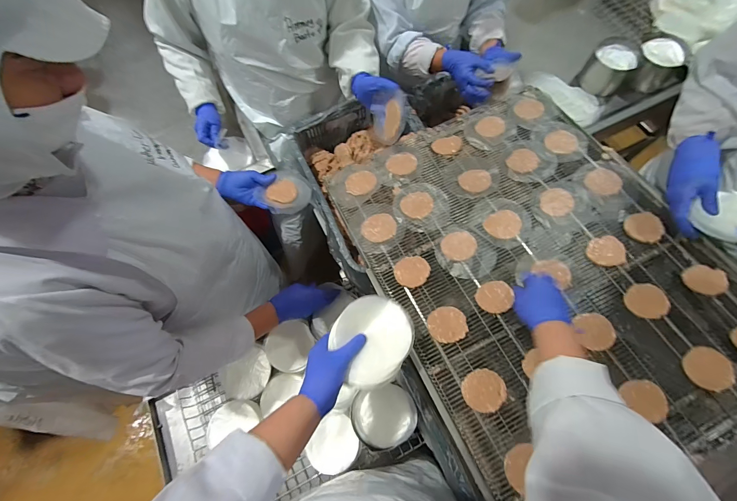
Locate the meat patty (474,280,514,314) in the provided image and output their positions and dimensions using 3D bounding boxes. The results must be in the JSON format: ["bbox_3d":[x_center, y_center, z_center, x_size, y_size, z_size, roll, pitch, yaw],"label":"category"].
[{"bbox_3d":[0.242,0.089,0.616,0.068,0.014,0.059,-27,72,-9],"label":"meat patty"}]

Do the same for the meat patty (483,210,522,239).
[{"bbox_3d":[0.285,-0.055,0.680,0.072,0.012,0.066,0,70,0],"label":"meat patty"}]

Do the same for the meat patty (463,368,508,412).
[{"bbox_3d":[0.196,0.237,0.549,0.065,0.013,0.069,0,70,0],"label":"meat patty"}]

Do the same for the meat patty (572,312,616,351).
[{"bbox_3d":[0.405,0.144,0.578,0.060,0.018,0.066,0,70,0],"label":"meat patty"}]

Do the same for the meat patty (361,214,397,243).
[{"bbox_3d":[0.023,-0.050,0.695,0.072,0.005,0.066,0,70,0],"label":"meat patty"}]

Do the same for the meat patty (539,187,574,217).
[{"bbox_3d":[0.402,-0.104,0.685,0.071,0.007,0.063,-37,74,-12],"label":"meat patty"}]

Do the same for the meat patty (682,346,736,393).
[{"bbox_3d":[0.557,0.194,0.528,0.067,0.013,0.062,42,99,25],"label":"meat patty"}]

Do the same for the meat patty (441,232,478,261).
[{"bbox_3d":[0.188,-0.010,0.666,0.071,0.006,0.061,-13,70,-4],"label":"meat patty"}]

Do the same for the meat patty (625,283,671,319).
[{"bbox_3d":[0.507,0.090,0.586,0.069,0.009,0.064,3,70,1],"label":"meat patty"}]

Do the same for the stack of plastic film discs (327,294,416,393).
[{"bbox_3d":[0.004,0.143,0.525,0.125,0.017,0.142,29,72,11],"label":"stack of plastic film discs"}]

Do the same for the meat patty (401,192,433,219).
[{"bbox_3d":[0.108,-0.101,0.710,0.071,0.004,0.063,-37,74,-13],"label":"meat patty"}]

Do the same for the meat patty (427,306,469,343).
[{"bbox_3d":[0.147,0.137,0.599,0.069,0.015,0.065,-3,70,-1],"label":"meat patty"}]

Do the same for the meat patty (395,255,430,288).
[{"bbox_3d":[0.088,0.041,0.649,0.065,0.017,0.068,0,70,0],"label":"meat patty"}]

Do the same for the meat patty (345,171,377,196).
[{"bbox_3d":[-0.017,-0.157,0.745,0.069,0.006,0.066,6,70,2],"label":"meat patty"}]

